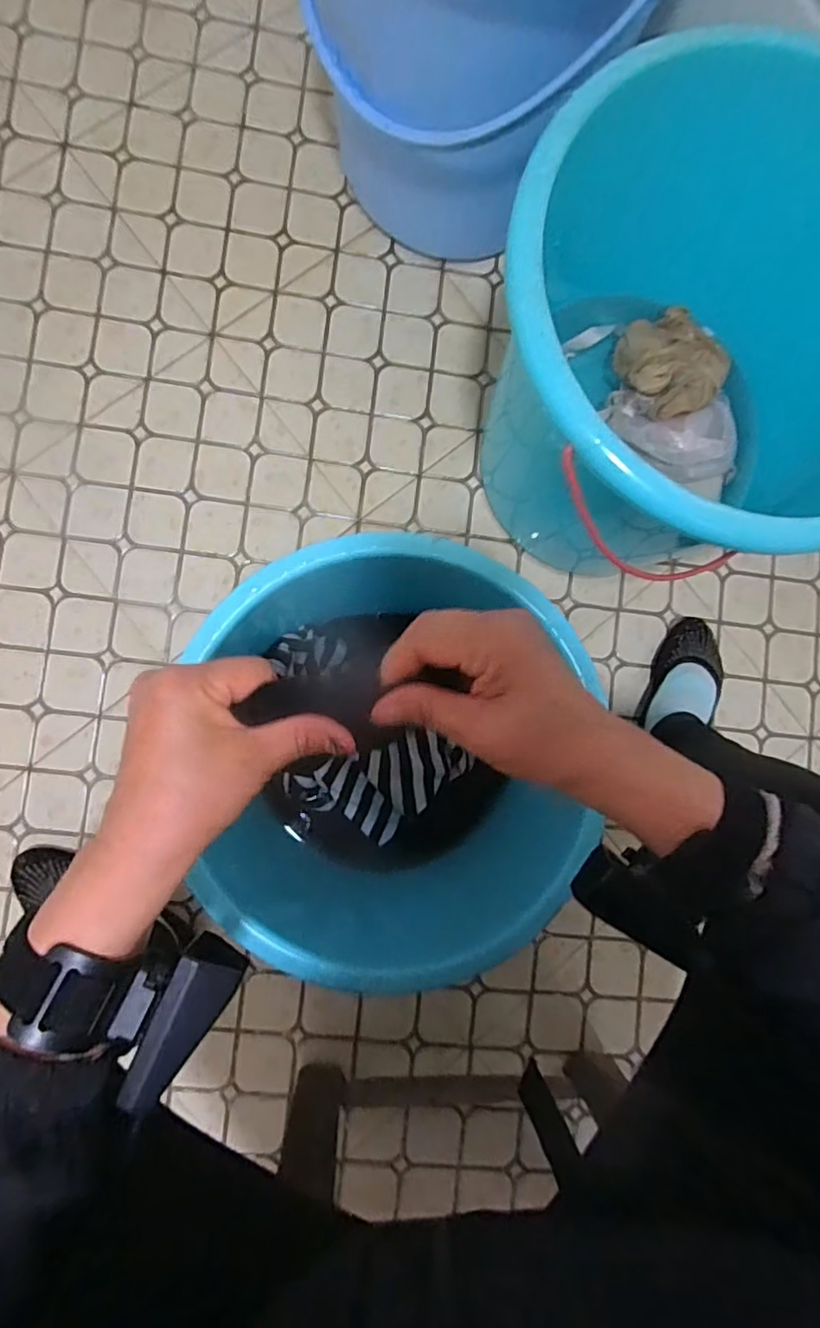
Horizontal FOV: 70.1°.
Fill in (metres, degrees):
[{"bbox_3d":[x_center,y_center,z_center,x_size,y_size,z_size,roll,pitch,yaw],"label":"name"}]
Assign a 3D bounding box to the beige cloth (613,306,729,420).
[{"bbox_3d":[0.297,-0.344,0.671,0.103,0.051,0.126,-34,90,-7],"label":"beige cloth"}]

